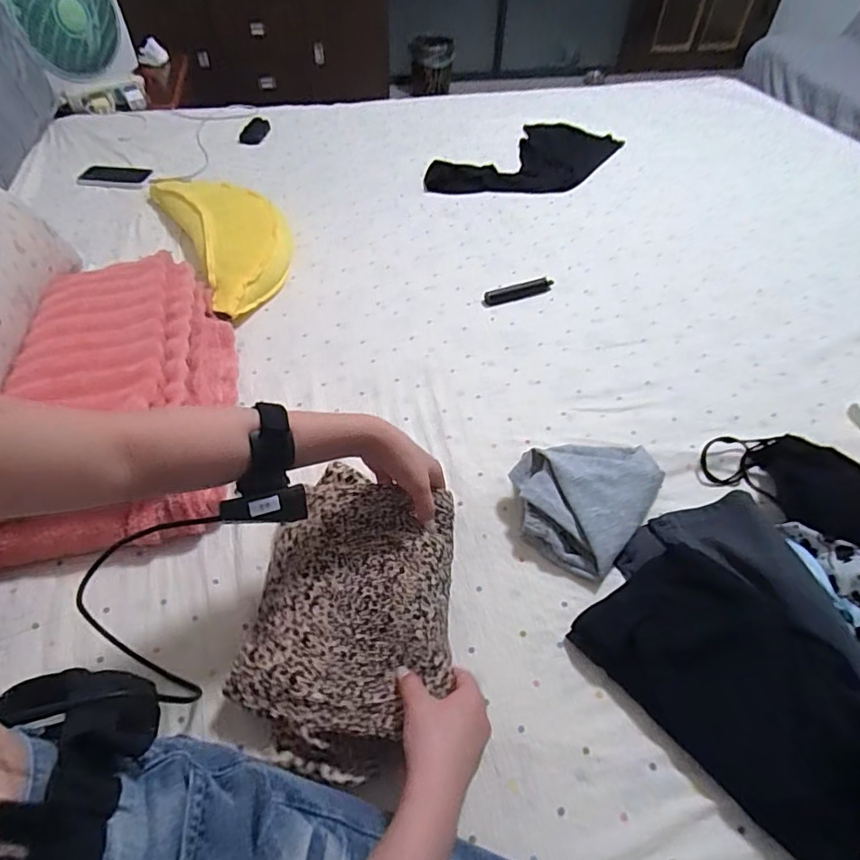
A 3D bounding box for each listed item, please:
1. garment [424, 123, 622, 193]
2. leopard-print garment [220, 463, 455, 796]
[{"bbox_3d":[0.244,-0.628,1.223,0.249,0.021,0.496,34,56,25],"label":"garment"},{"bbox_3d":[-0.074,0.162,0.520,0.184,0.051,0.292,4,49,2],"label":"leopard-print garment"}]

